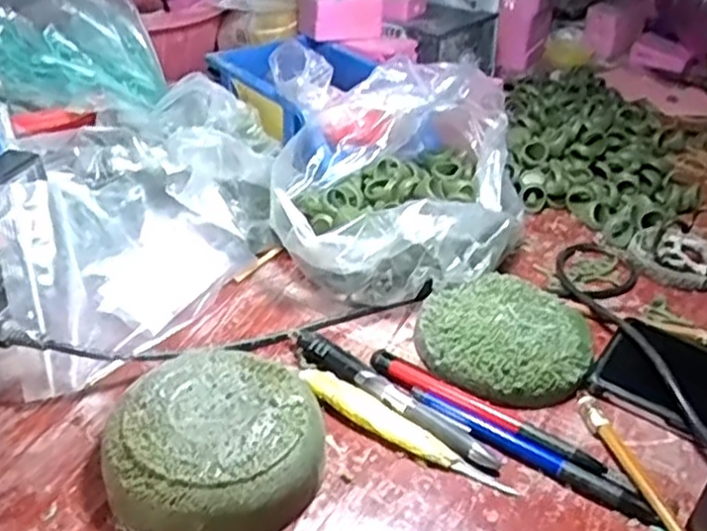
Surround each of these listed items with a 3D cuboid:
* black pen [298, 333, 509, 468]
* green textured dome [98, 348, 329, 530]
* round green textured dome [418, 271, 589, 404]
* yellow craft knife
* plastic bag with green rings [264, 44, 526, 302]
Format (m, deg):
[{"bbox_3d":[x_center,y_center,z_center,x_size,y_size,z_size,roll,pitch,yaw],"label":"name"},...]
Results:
[{"bbox_3d":[0.021,0.074,0.419,0.138,0.012,0.015,28,41,29],"label":"black pen"},{"bbox_3d":[-0.067,0.089,0.366,0.100,0.036,0.097,12,35,9],"label":"green textured dome"},{"bbox_3d":[0.095,0.044,0.459,0.100,0.022,0.097,4,35,-3],"label":"round green textured dome"},{"bbox_3d":[0.024,0.089,0.401,0.130,0.008,0.017,25,39,26],"label":"yellow craft knife"},{"bbox_3d":[0.029,-0.068,0.539,0.184,0.106,0.201,4,35,-2],"label":"plastic bag with green rings"}]

